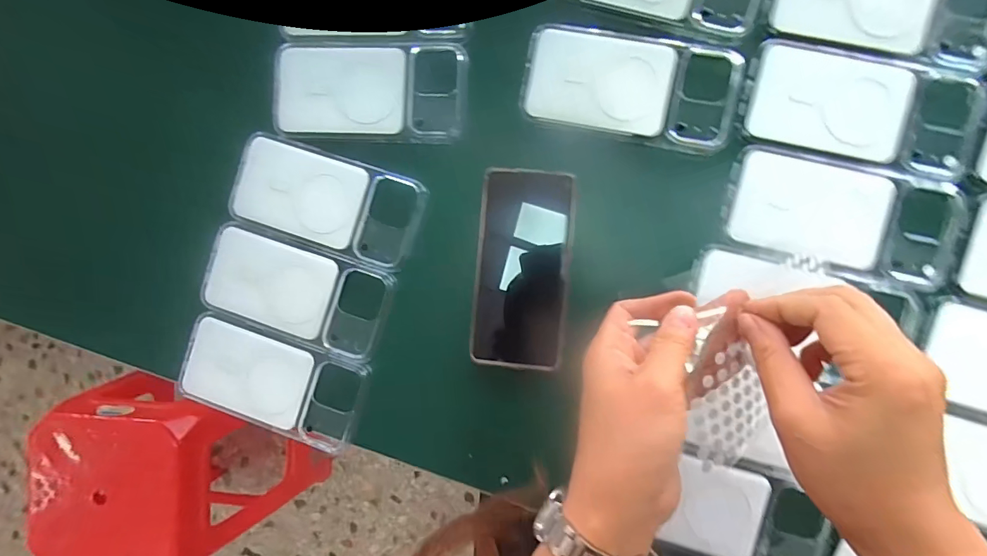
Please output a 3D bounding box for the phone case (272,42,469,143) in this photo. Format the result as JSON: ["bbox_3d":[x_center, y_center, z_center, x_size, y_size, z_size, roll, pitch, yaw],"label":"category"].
[{"bbox_3d":[-0.107,-0.158,0.375,0.166,0.009,0.080,5,91,6],"label":"phone case"}]

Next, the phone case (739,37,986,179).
[{"bbox_3d":[0.275,-0.129,0.335,0.162,0.005,0.080,14,92,5],"label":"phone case"}]

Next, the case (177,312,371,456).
[{"bbox_3d":[-0.191,0.089,0.384,0.159,0.010,0.080,17,92,5],"label":"case"}]

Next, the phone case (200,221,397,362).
[{"bbox_3d":[-0.170,0.012,0.381,0.165,0.006,0.081,18,92,5],"label":"phone case"}]

